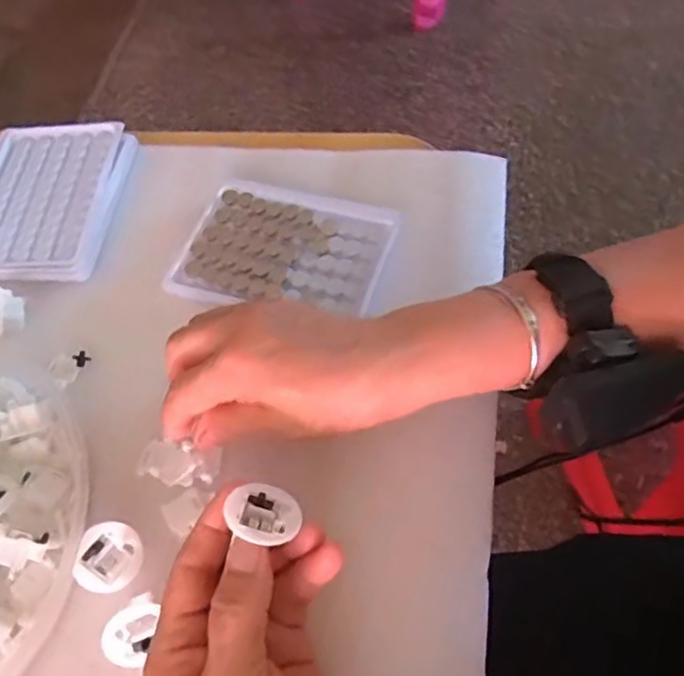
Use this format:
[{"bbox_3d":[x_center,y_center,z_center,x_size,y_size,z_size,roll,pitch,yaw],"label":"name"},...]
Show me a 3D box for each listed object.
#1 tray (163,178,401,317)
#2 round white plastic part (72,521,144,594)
[{"bbox_3d":[-0.036,-0.057,0.416,0.128,0.011,0.091,11,61,13],"label":"tray"},{"bbox_3d":[-0.116,0.108,0.324,0.030,0.008,0.032,5,77,-22],"label":"round white plastic part"}]

